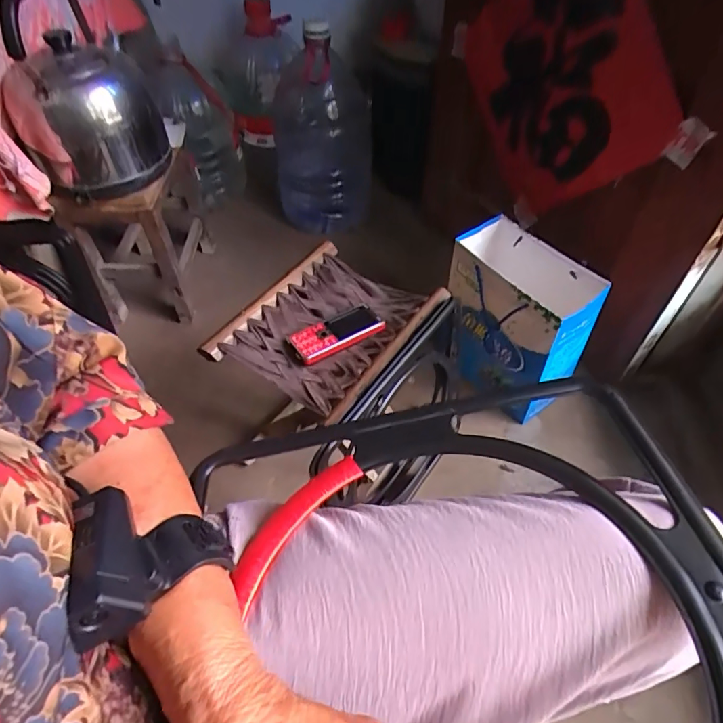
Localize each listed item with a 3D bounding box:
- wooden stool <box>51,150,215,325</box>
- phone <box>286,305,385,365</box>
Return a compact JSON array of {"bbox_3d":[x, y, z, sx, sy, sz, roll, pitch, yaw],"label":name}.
[{"bbox_3d":[-0.482,-0.302,1.100,0.228,0.336,0.335,-13,51,-9],"label":"wooden stool"},{"bbox_3d":[-0.036,-0.041,0.680,0.122,0.020,0.061,-23,54,-17],"label":"phone"}]

